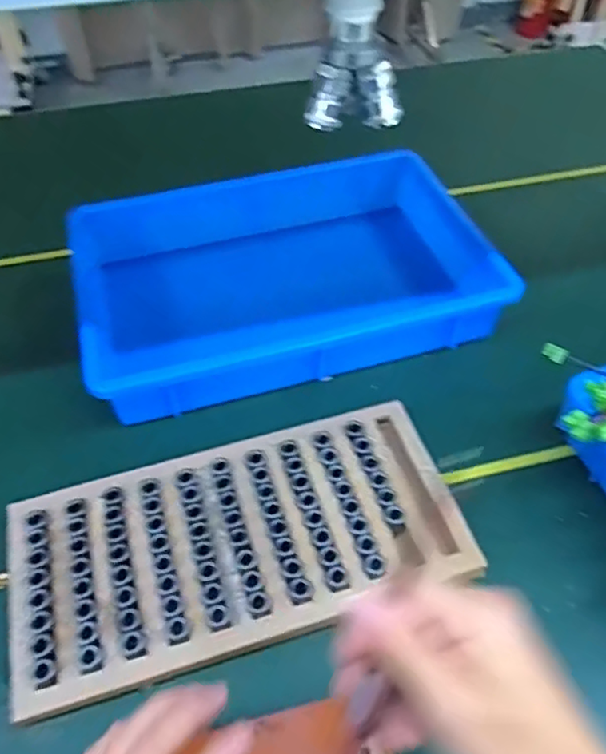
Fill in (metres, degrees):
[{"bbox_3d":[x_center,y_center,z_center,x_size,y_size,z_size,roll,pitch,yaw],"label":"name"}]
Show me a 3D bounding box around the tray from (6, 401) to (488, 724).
[{"bbox_3d":[-0.052,0.133,0.509,0.359,0.027,0.172,-14,52,-12],"label":"tray"}]

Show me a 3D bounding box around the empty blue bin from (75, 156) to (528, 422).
[{"bbox_3d":[-0.027,-0.120,0.688,0.427,0.089,0.285,-13,52,-11],"label":"empty blue bin"}]

